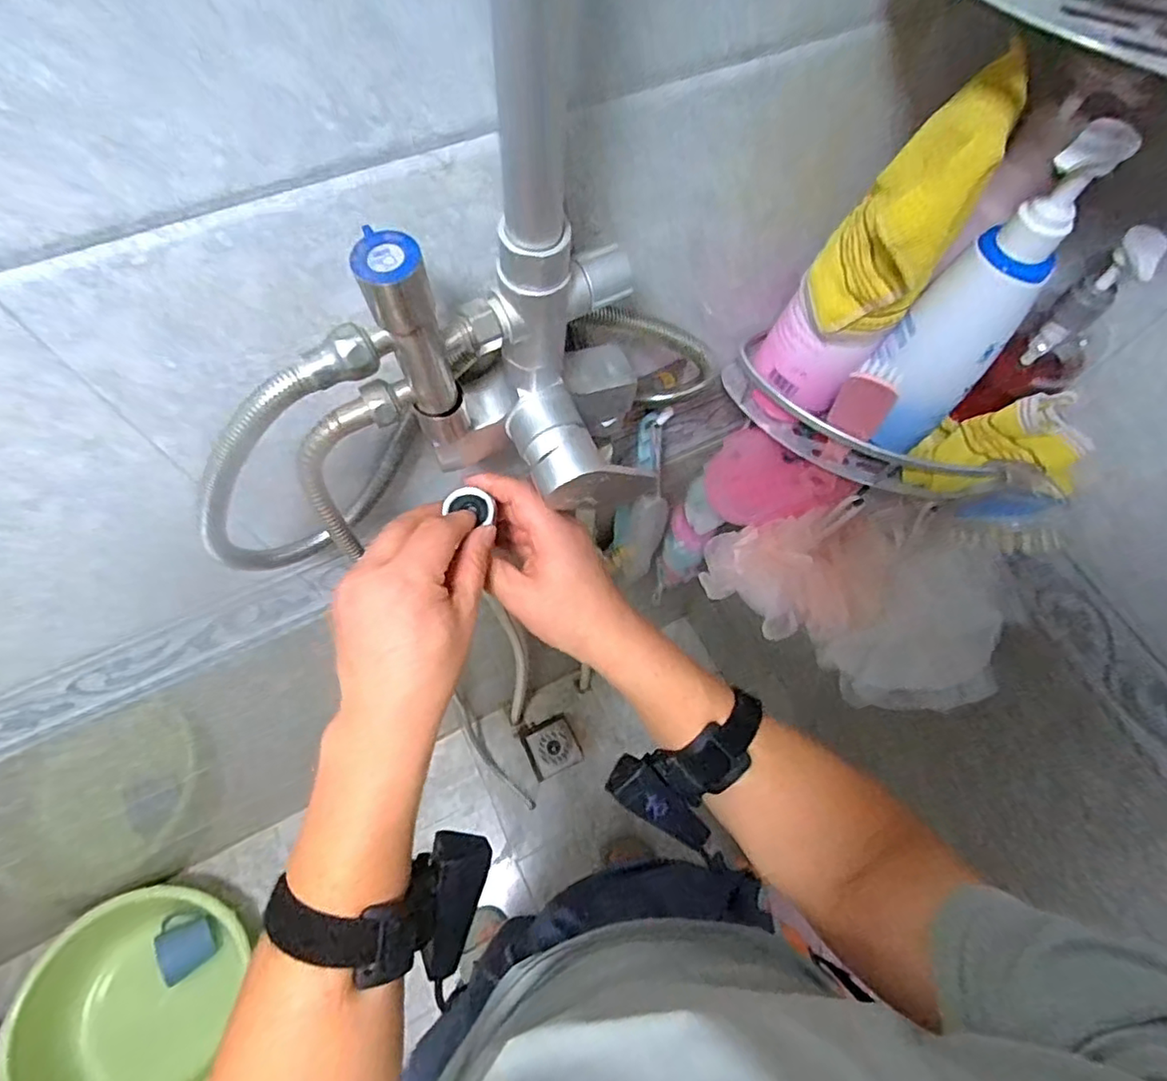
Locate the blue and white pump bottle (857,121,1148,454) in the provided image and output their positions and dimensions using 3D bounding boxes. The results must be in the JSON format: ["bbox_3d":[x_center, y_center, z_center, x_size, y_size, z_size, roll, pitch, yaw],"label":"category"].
[{"bbox_3d":[0.233,-0.131,0.389,0.066,0.217,0.057,39,70,13],"label":"blue and white pump bottle"}]

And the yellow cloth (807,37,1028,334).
[{"bbox_3d":[0.182,-0.186,0.352,0.066,0.143,0.066,29,69,10],"label":"yellow cloth"}]

